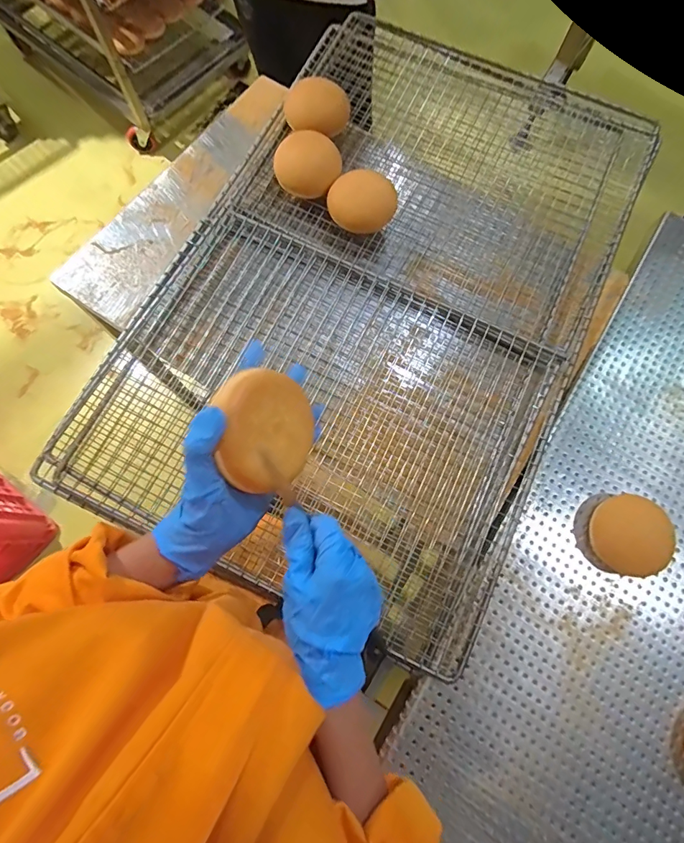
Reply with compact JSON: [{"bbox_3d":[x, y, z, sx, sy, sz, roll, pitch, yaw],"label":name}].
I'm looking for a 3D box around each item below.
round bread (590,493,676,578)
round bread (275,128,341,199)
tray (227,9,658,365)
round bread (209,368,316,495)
[{"bbox_3d":[0.372,0.145,0.544,0.090,0.023,0.096,0,75,-2],"label":"round bread"},{"bbox_3d":[-0.049,-0.369,0.614,0.096,0.048,0.084,-2,77,-6],"label":"round bread"},{"bbox_3d":[0.160,-0.390,0.665,0.563,0.042,0.460,26,76,5],"label":"tray"},{"bbox_3d":[-0.064,0.007,0.343,0.090,0.034,0.090,-52,125,-32],"label":"round bread"}]

